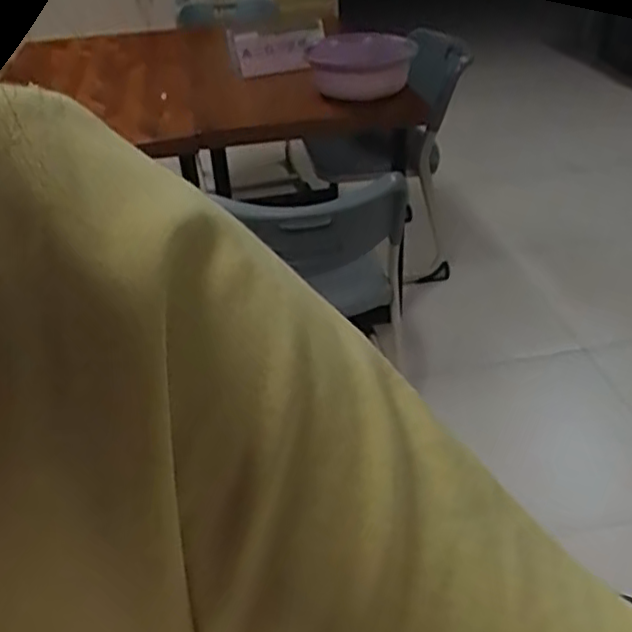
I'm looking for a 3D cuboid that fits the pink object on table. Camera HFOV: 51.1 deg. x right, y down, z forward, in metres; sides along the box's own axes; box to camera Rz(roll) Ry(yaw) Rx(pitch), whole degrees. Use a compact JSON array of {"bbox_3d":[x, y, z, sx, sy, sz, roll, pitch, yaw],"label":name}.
[{"bbox_3d":[0.122,-0.674,1.780,0.277,0.134,0.238,-1,36,4],"label":"pink object on table"}]

